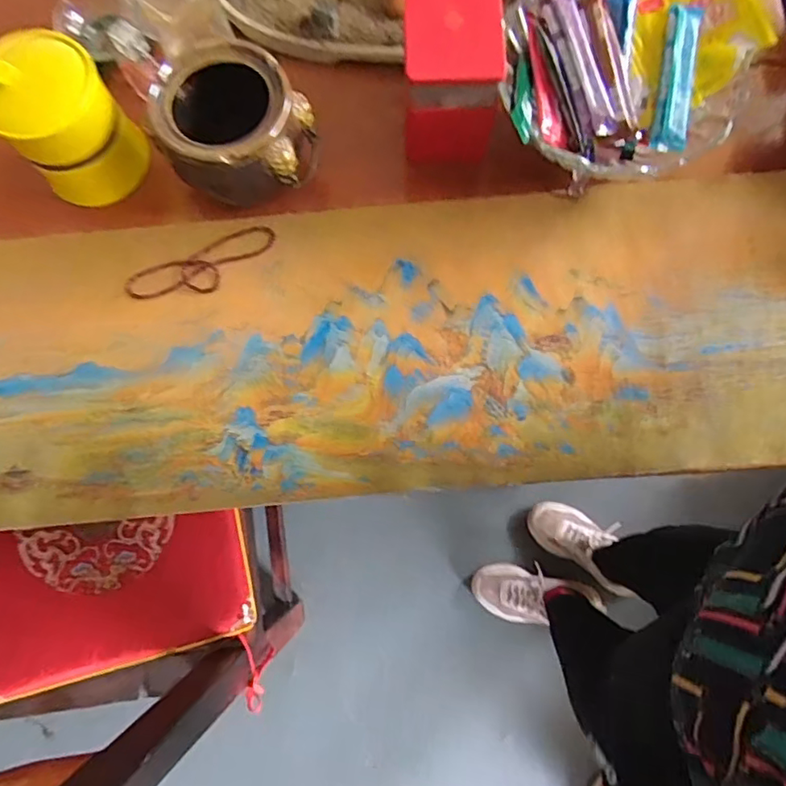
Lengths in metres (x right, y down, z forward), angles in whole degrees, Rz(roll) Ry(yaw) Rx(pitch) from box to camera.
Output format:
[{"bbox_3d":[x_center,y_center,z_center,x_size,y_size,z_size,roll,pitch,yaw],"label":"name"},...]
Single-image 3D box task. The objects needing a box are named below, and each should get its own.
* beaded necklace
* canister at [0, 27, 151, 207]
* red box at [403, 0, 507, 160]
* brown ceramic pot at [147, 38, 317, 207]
[{"bbox_3d":[-0.194,-0.126,0.569,0.157,0.005,0.050,-25,81,-4],"label":"beaded necklace"},{"bbox_3d":[-0.312,-0.252,0.541,0.113,0.145,0.091,-40,82,-6],"label":"canister"},{"bbox_3d":[0.055,-0.311,0.530,0.085,0.101,0.122,0,79,2],"label":"red box"},{"bbox_3d":[-0.145,-0.252,0.538,0.136,0.097,0.122,-2,78,2],"label":"brown ceramic pot"}]

